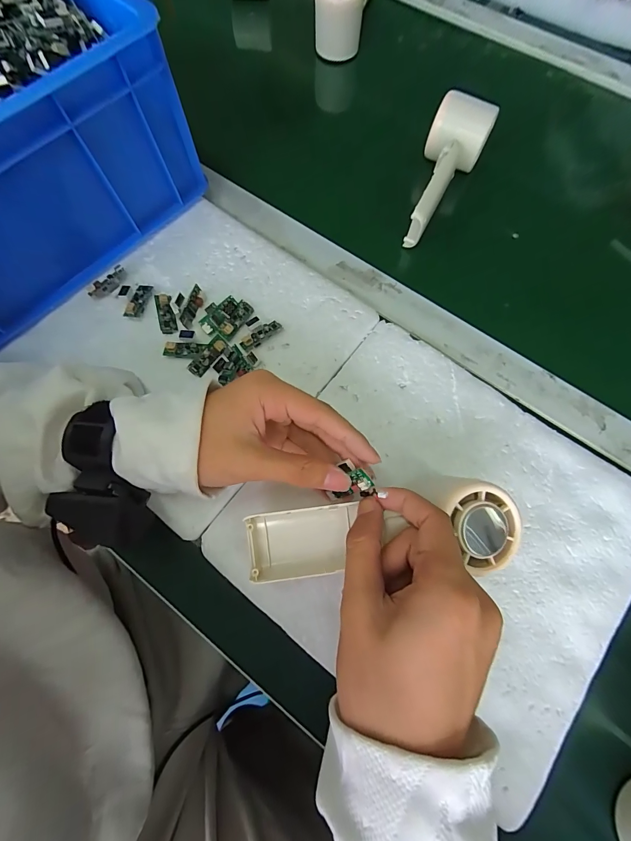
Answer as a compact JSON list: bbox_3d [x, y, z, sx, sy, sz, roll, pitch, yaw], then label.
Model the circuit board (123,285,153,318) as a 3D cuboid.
[{"bbox_3d":[-0.160,-0.109,0.309,0.015,0.006,0.036,9,73,2],"label":"circuit board"}]

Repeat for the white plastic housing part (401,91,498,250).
[{"bbox_3d":[0.129,-0.248,0.343,0.055,0.049,0.145,20,74,5],"label":"white plastic housing part"}]

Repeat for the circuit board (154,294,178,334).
[{"bbox_3d":[-0.133,-0.095,0.306,0.014,0.005,0.040,-15,74,-5],"label":"circuit board"}]

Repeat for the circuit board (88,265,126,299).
[{"bbox_3d":[-0.189,-0.126,0.314,0.016,0.004,0.038,40,76,10],"label":"circuit board"}]

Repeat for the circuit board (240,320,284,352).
[{"bbox_3d":[-0.047,-0.075,0.300,0.040,0.006,0.014,-35,77,-11],"label":"circuit board"}]

